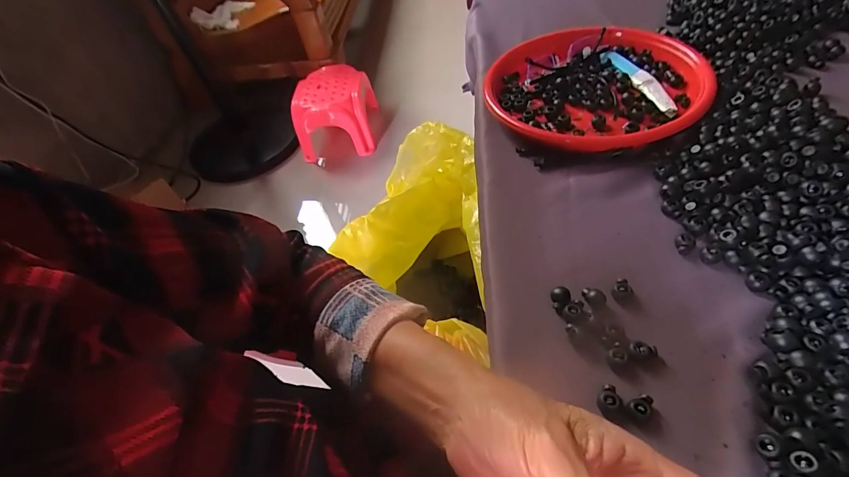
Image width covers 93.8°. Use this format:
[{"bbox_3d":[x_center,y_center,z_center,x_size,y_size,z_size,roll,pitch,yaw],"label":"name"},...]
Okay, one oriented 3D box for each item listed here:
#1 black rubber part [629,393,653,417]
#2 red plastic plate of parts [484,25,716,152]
[{"bbox_3d":[0.148,0.114,0.269,0.018,0.007,0.012,-25,59,-11],"label":"black rubber part"},{"bbox_3d":[0.204,-0.198,0.496,0.249,0.053,0.255,8,58,10],"label":"red plastic plate of parts"}]

